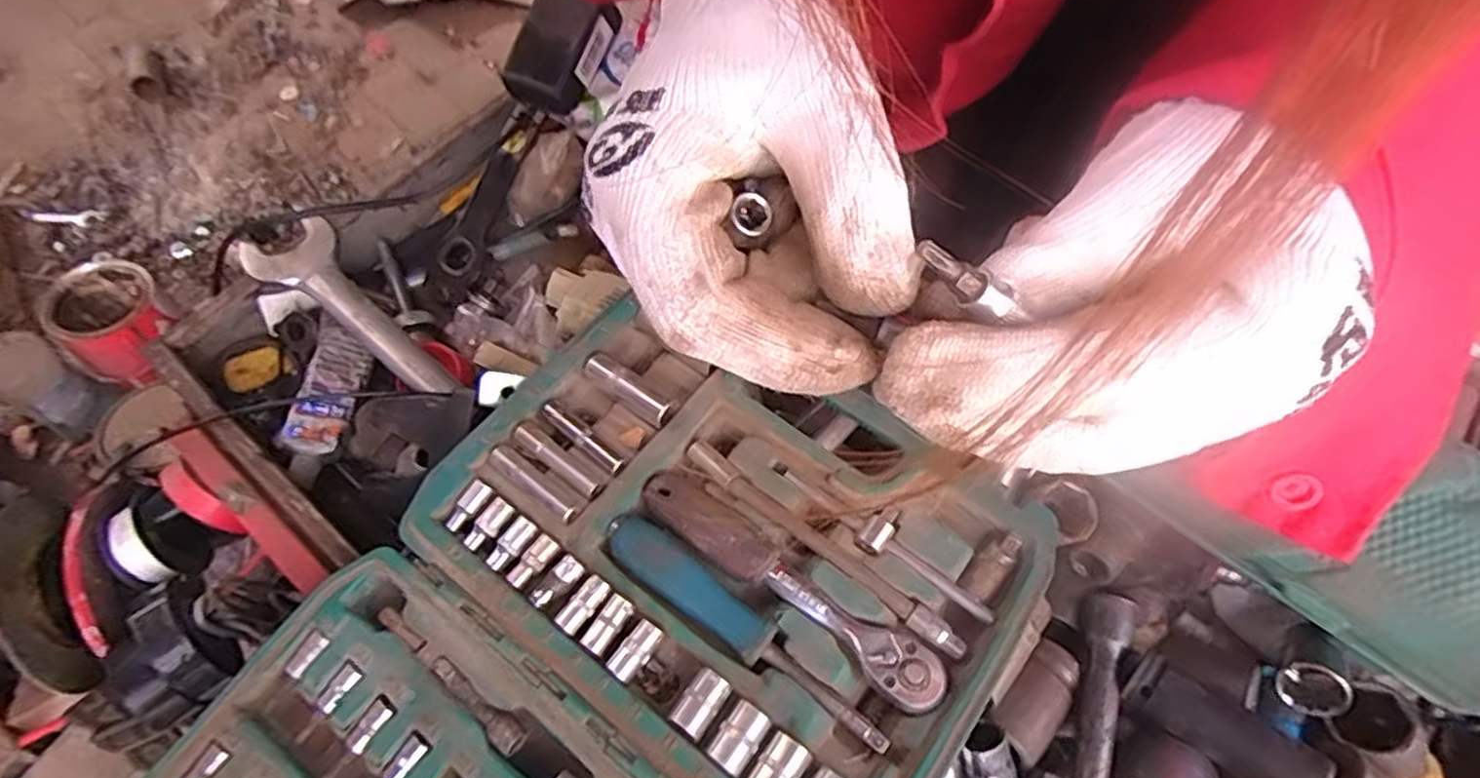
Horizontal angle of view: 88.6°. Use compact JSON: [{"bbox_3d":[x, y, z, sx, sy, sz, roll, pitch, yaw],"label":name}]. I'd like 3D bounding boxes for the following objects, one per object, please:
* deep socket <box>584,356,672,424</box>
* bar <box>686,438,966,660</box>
[{"bbox_3d":[-0.056,0.000,0.379,0.051,0.013,0.012,32,66,18],"label":"deep socket"},{"bbox_3d":[0.036,0.069,0.344,0.149,0.009,0.011,35,67,19],"label":"bar"}]

